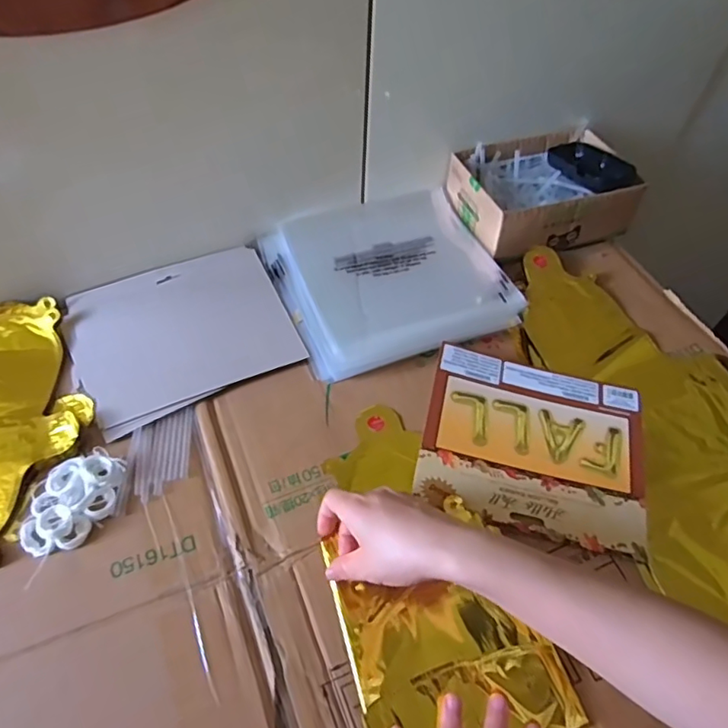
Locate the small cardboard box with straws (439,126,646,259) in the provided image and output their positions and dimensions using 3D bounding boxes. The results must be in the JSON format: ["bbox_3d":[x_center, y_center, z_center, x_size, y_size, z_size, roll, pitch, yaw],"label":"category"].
[{"bbox_3d":[0.201,-0.199,0.659,0.184,0.080,0.138,-15,56,-13],"label":"small cardboard box with straws"}]

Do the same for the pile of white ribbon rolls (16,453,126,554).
[{"bbox_3d":[-0.231,0.110,0.449,0.058,0.015,0.079,10,55,4],"label":"pile of white ribbon rolls"}]

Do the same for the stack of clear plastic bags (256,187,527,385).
[{"bbox_3d":[0.025,-0.101,0.613,0.234,0.030,0.217,-20,57,-16],"label":"stack of clear plastic bags"}]

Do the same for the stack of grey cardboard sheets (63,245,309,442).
[{"bbox_3d":[-0.179,-0.034,0.562,0.200,0.015,0.172,-23,59,-18],"label":"stack of grey cardboard sheets"}]

